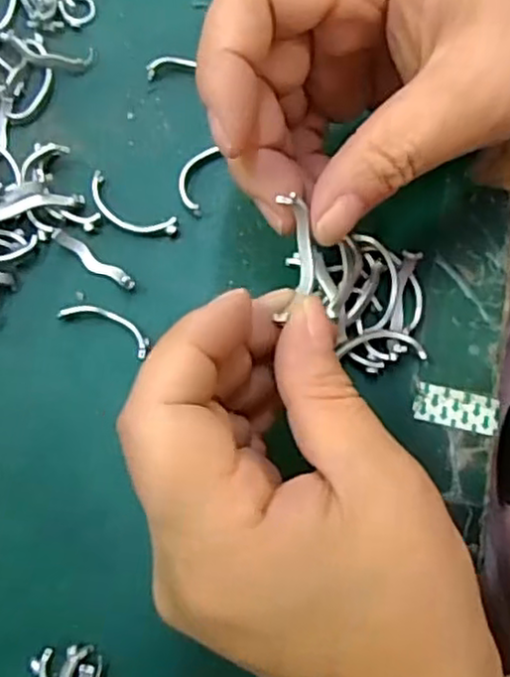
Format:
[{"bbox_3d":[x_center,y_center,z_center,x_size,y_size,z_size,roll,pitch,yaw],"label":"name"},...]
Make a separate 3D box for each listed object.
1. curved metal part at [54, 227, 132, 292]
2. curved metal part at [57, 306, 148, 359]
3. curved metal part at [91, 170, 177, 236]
[{"bbox_3d":[-0.056,-0.027,0.241,0.034,0.007,0.006,36,79,8],"label":"curved metal part"},{"bbox_3d":[-0.051,-0.005,0.236,0.034,0.006,0.010,27,78,6],"label":"curved metal part"},{"bbox_3d":[-0.045,-0.045,0.247,0.036,0.004,0.013,31,78,7],"label":"curved metal part"}]

